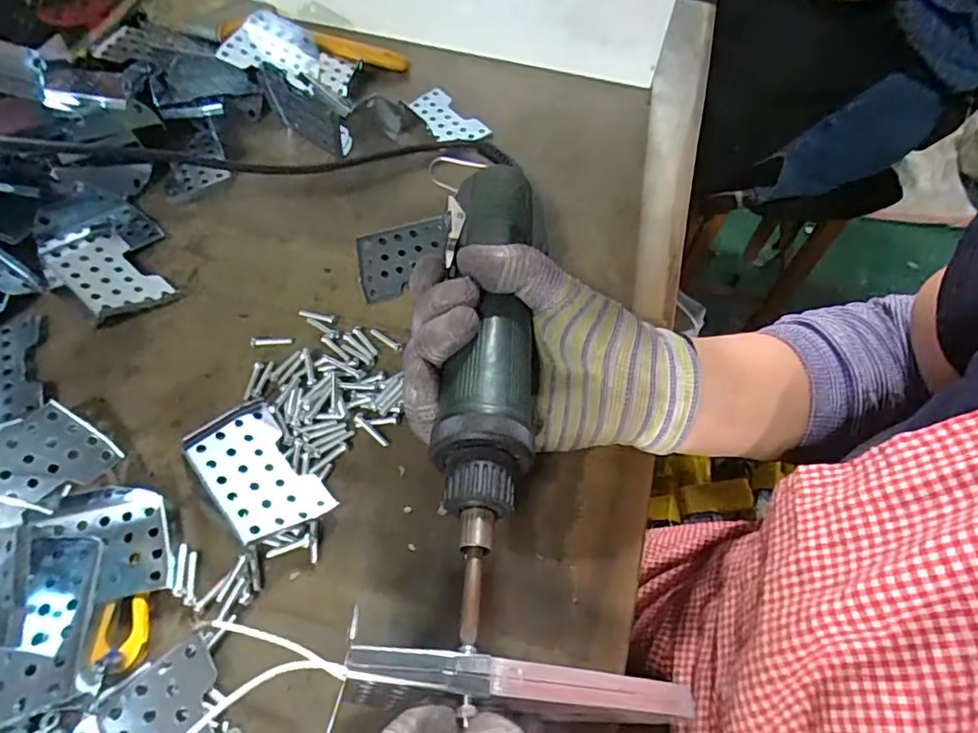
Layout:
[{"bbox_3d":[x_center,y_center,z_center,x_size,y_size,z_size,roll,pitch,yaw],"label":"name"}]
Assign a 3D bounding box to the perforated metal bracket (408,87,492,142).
[{"bbox_3d":[-0.034,-0.196,0.438,0.032,0.008,0.067,-32,65,-21],"label":"perforated metal bracket"}]

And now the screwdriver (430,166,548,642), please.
[{"bbox_3d":[0.003,-0.007,0.260,0.044,0.035,0.240,4,53,0],"label":"screwdriver"}]

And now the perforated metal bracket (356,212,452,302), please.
[{"bbox_3d":[-0.053,-0.068,0.353,0.061,0.009,0.044,-16,83,-12],"label":"perforated metal bracket"}]

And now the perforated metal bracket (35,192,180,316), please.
[{"bbox_3d":[-0.237,-0.070,0.346,0.062,0.022,0.102,-32,65,-19],"label":"perforated metal bracket"}]

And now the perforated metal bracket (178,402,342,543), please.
[{"bbox_3d":[-0.113,0.053,0.272,0.044,0.019,0.070,-36,67,-21],"label":"perforated metal bracket"}]

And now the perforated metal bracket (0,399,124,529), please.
[{"bbox_3d":[-0.222,0.050,0.268,0.068,0.011,0.044,-39,89,-26],"label":"perforated metal bracket"}]

